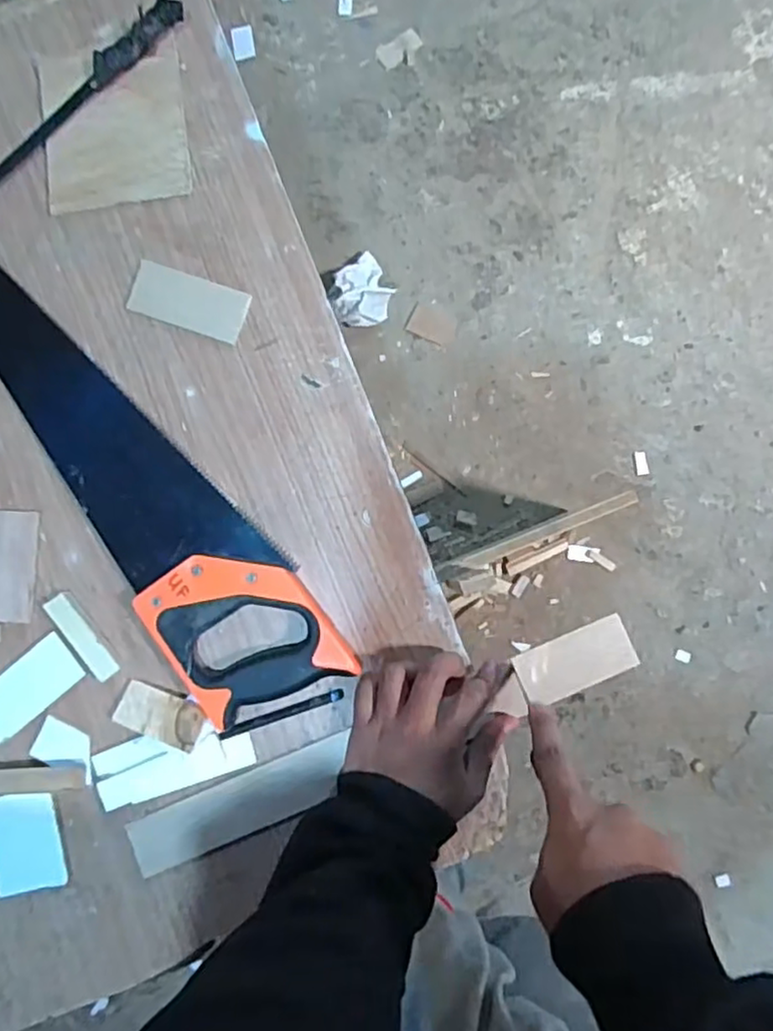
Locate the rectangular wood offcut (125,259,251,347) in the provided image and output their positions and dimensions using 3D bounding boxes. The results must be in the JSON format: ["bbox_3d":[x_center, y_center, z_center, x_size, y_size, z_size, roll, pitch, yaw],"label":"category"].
[{"bbox_3d":[-0.159,-0.172,0.539,0.096,0.004,0.044,20,87,3],"label":"rectangular wood offcut"}]

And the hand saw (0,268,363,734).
[{"bbox_3d":[-0.215,-0.069,0.532,0.113,0.022,0.501,-34,84,-3],"label":"hand saw"}]

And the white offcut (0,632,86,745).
[{"bbox_3d":[-0.283,0.136,0.528,0.090,0.006,0.043,-41,85,3],"label":"white offcut"}]

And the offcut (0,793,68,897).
[{"bbox_3d":[-0.282,0.255,0.522,0.056,0.010,0.075,-9,86,1],"label":"offcut"}]

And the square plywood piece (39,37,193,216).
[{"bbox_3d":[-0.227,-0.321,0.558,0.118,0.011,0.124,-8,89,2],"label":"square plywood piece"}]

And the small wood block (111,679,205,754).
[{"bbox_3d":[-0.173,0.153,0.514,0.068,0.014,0.034,21,87,3],"label":"small wood block"}]

